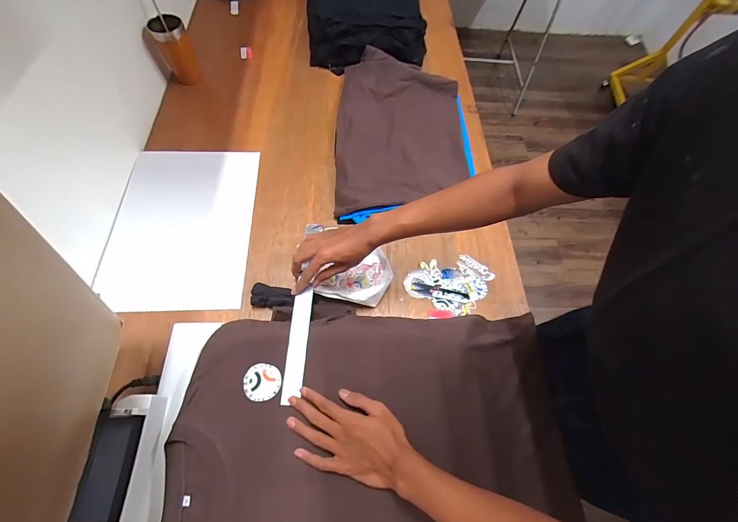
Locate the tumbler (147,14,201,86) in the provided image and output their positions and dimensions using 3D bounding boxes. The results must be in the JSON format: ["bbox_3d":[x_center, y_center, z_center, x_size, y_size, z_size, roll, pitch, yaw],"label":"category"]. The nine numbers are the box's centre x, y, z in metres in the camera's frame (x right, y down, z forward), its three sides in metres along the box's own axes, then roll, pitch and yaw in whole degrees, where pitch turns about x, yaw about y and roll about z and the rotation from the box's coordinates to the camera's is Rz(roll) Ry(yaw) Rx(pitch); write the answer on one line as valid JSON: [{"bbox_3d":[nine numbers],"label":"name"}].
[{"bbox_3d":[-0.516,-0.569,0.871,0.080,0.154,0.076,1,64,-3],"label":"tumbler"}]

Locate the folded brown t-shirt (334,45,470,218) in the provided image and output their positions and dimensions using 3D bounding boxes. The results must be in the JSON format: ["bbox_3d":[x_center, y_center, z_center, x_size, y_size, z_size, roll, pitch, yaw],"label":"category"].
[{"bbox_3d":[0.088,-0.359,0.863,0.341,0.043,0.529,1,65,-8],"label":"folded brown t-shirt"}]

